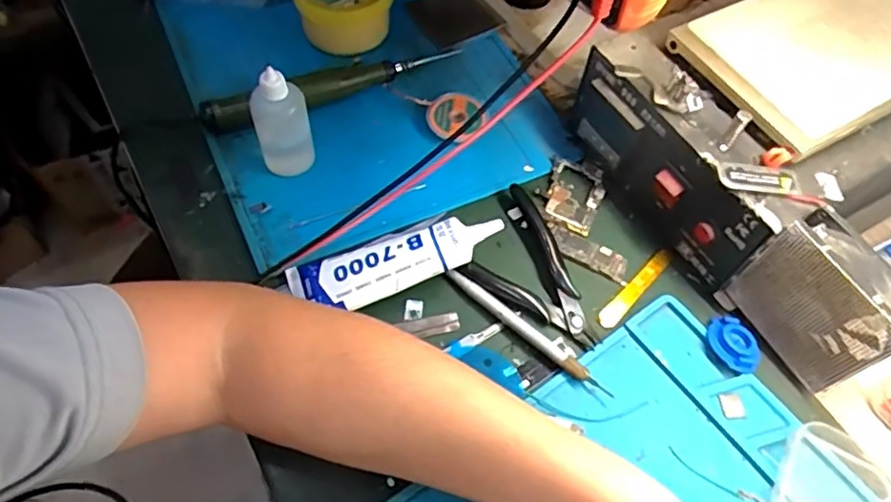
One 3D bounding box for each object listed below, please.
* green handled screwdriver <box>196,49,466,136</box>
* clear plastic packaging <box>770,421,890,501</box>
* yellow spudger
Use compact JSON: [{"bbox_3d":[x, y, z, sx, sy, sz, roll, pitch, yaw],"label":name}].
[{"bbox_3d":[-0.082,-0.129,0.474,0.203,0.028,0.027,-18,61,-14],"label":"green handled screwdriver"},{"bbox_3d":[0.218,0.135,0.338,0.065,0.016,0.062,30,62,15],"label":"clear plastic packaging"},{"bbox_3d":[0.127,0.024,0.410,0.013,0.004,0.075,41,65,20],"label":"yellow spudger"}]

